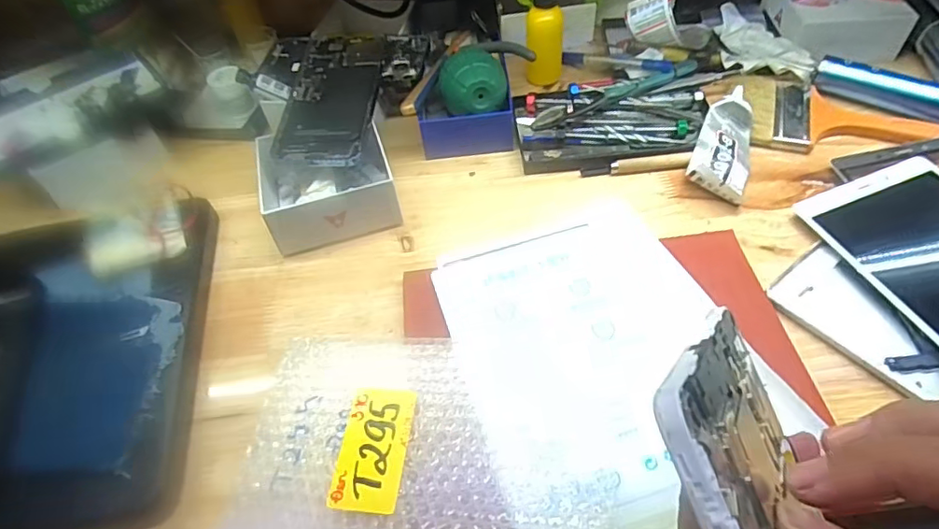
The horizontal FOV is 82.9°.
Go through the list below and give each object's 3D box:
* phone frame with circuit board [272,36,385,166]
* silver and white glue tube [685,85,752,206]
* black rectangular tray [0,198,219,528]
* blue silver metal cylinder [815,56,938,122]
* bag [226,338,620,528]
[{"bbox_3d":[-0.120,-0.149,0.471,0.076,0.007,0.153,3,59,5],"label":"phone frame with circuit board"},{"bbox_3d":[0.218,-0.103,0.447,0.046,0.021,0.110,18,57,21],"label":"silver and white glue tube"},{"bbox_3d":[-0.287,0.065,0.360,0.195,0.024,0.241,-4,55,-11],"label":"black rectangular tray"},{"bbox_3d":[0.384,-0.146,0.459,0.150,0.026,0.031,22,59,23],"label":"blue silver metal cylinder"},{"bbox_3d":[-0.026,0.103,0.311,0.212,0.006,0.130,1,53,11],"label":"bag"}]

